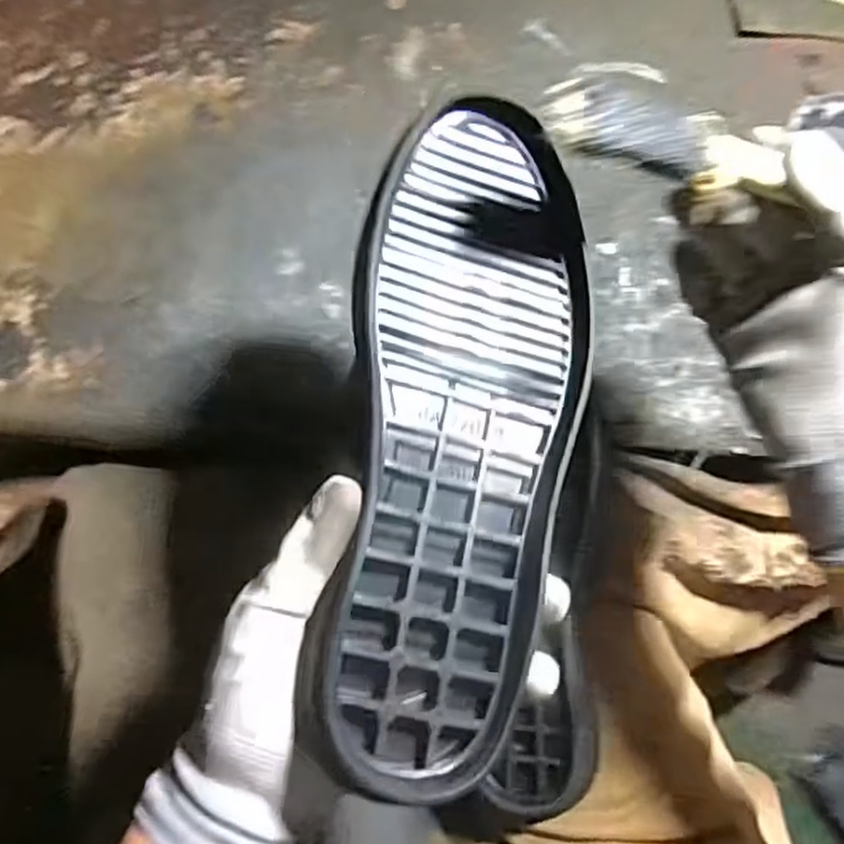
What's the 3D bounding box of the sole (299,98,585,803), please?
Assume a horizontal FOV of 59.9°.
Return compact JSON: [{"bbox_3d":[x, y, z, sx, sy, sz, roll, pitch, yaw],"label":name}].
[{"bbox_3d":[0.018,0.009,0.290,0.097,0.032,0.264,11,78,-13],"label":"sole"}]

